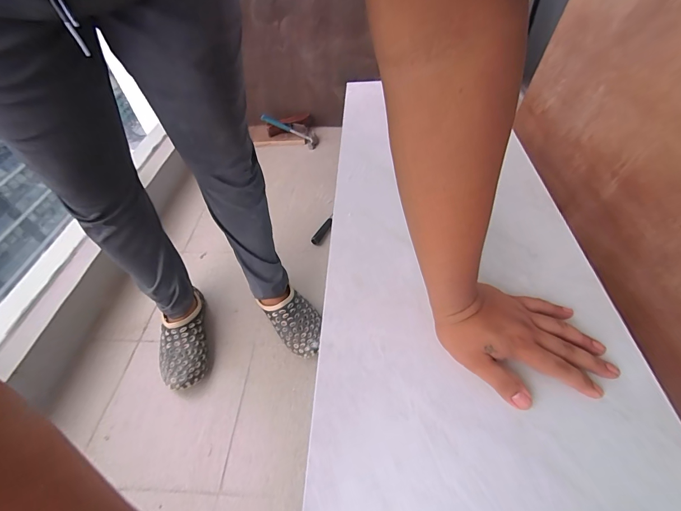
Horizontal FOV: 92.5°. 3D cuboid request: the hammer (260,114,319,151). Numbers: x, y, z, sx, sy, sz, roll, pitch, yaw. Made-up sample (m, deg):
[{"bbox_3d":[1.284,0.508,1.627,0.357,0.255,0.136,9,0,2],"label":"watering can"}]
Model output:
[{"bbox_3d":[-0.216,-0.548,1.419,0.272,0.031,0.085,28,55,0],"label":"hammer"}]

